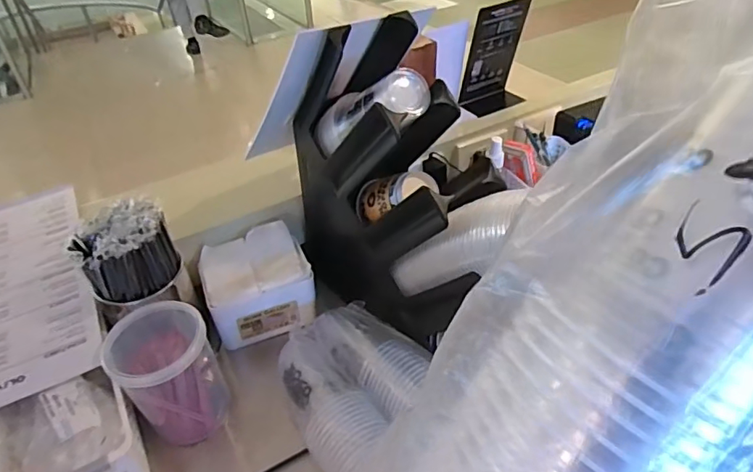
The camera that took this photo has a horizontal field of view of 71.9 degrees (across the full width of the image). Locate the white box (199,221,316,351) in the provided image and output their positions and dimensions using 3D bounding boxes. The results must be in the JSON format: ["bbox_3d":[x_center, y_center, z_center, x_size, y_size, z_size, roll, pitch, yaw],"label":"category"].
[{"bbox_3d":[-0.184,0.082,0.830,0.161,0.122,0.130,-16,40,-14],"label":"white box"}]

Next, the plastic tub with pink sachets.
[{"bbox_3d":[-0.270,0.188,0.692,0.114,0.178,0.110,-3,39,2],"label":"plastic tub with pink sachets"}]

